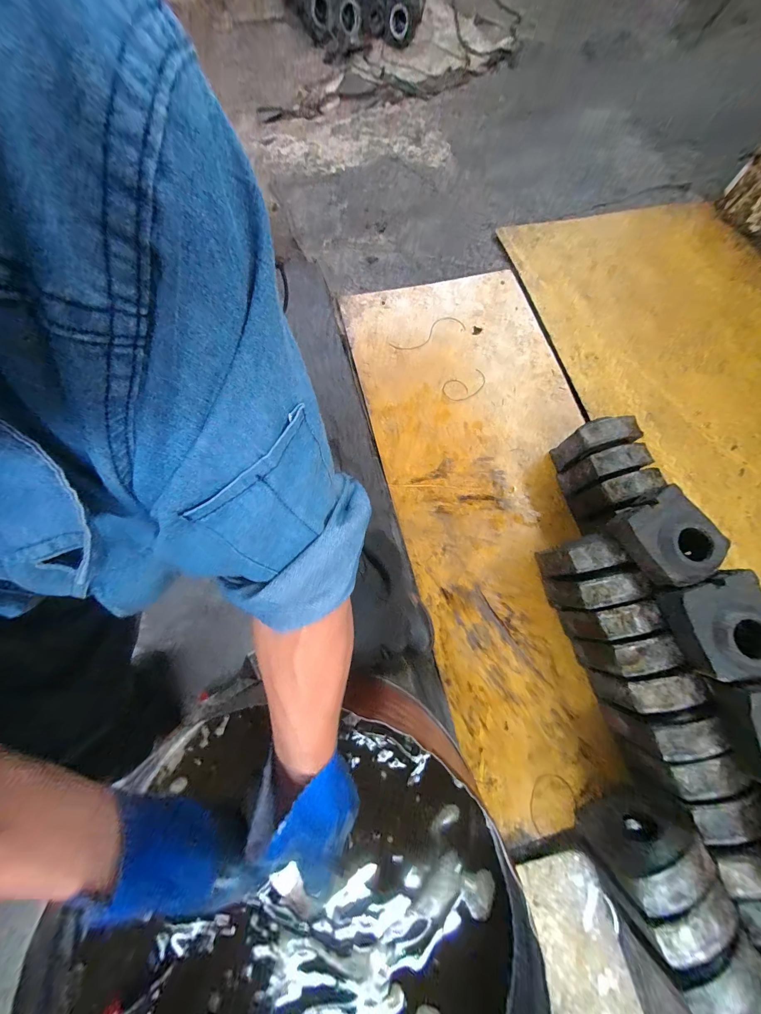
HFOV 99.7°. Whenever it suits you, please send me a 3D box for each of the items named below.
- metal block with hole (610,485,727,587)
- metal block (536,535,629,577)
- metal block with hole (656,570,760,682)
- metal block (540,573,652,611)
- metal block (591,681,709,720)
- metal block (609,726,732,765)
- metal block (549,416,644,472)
[{"bbox_3d":[0.624,0.066,0.698,0.151,0.068,0.176,-29,76,-9],"label":"metal block with hole"},{"bbox_3d":[0.490,0.128,0.814,0.106,0.184,0.076,-17,75,-5],"label":"metal block"},{"bbox_3d":[0.689,0.238,0.649,0.150,0.077,0.183,-16,74,-5],"label":"metal block with hole"},{"bbox_3d":[0.520,0.200,0.797,0.136,0.192,0.076,-12,74,-4],"label":"metal block"},{"bbox_3d":[0.592,0.404,0.737,0.130,0.171,0.070,-14,74,-5],"label":"metal block"},{"bbox_3d":[0.607,0.480,0.703,0.114,0.172,0.068,-12,74,-4],"label":"metal block"},{"bbox_3d":[0.587,-0.172,0.908,0.153,0.197,0.083,-14,74,-5],"label":"metal block"}]

